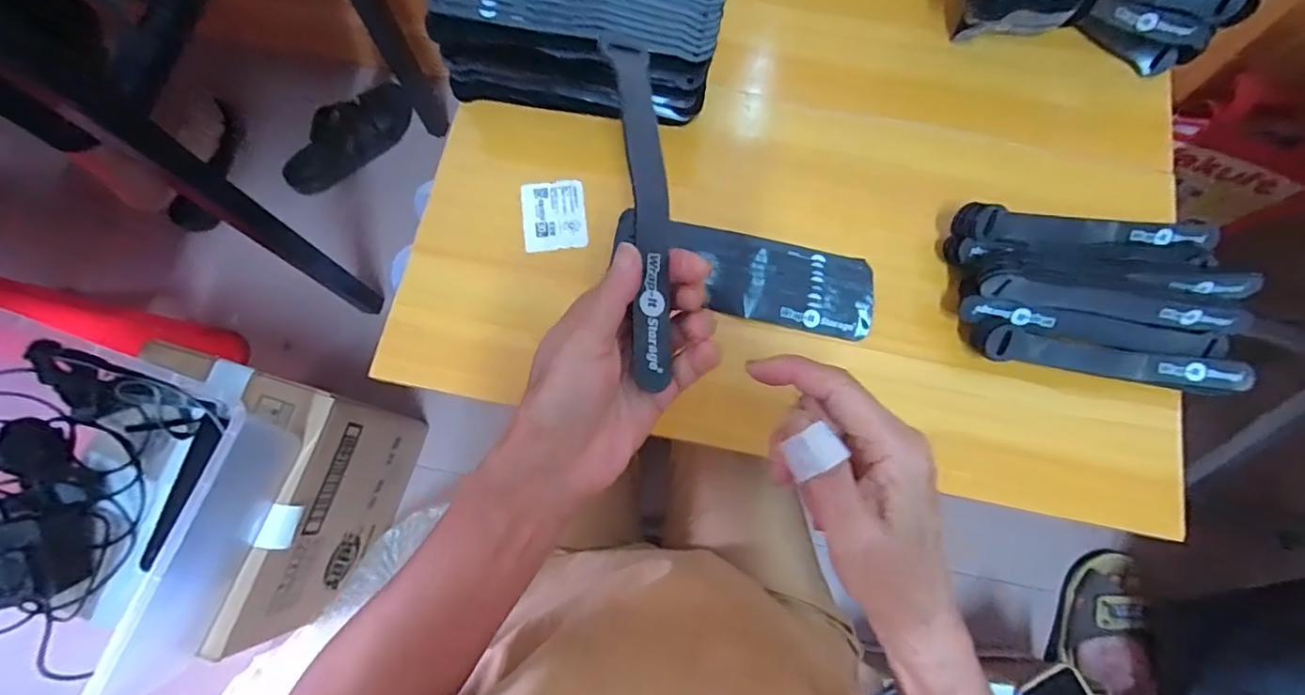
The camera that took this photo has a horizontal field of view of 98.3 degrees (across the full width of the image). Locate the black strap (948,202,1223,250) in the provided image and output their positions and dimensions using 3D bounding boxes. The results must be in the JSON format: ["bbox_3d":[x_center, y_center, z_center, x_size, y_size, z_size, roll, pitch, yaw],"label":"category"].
[{"bbox_3d":[0.326,-0.090,0.422,0.199,0.032,0.026,2,77,0],"label":"black strap"}]

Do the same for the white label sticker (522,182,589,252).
[{"bbox_3d":[-0.078,-0.105,0.450,0.048,0.005,0.058,-6,77,-2],"label":"white label sticker"}]

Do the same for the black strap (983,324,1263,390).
[{"bbox_3d":[0.334,0.009,0.405,0.191,0.021,0.022,7,77,1],"label":"black strap"}]

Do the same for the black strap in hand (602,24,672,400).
[{"bbox_3d":[-0.005,-0.074,0.284,0.024,0.019,0.183,-4,80,-2],"label":"black strap in hand"}]

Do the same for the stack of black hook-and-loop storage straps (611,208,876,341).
[{"bbox_3d":[0.068,-0.059,0.445,0.206,0.012,0.066,14,82,11],"label":"stack of black hook-and-loop storage straps"}]

